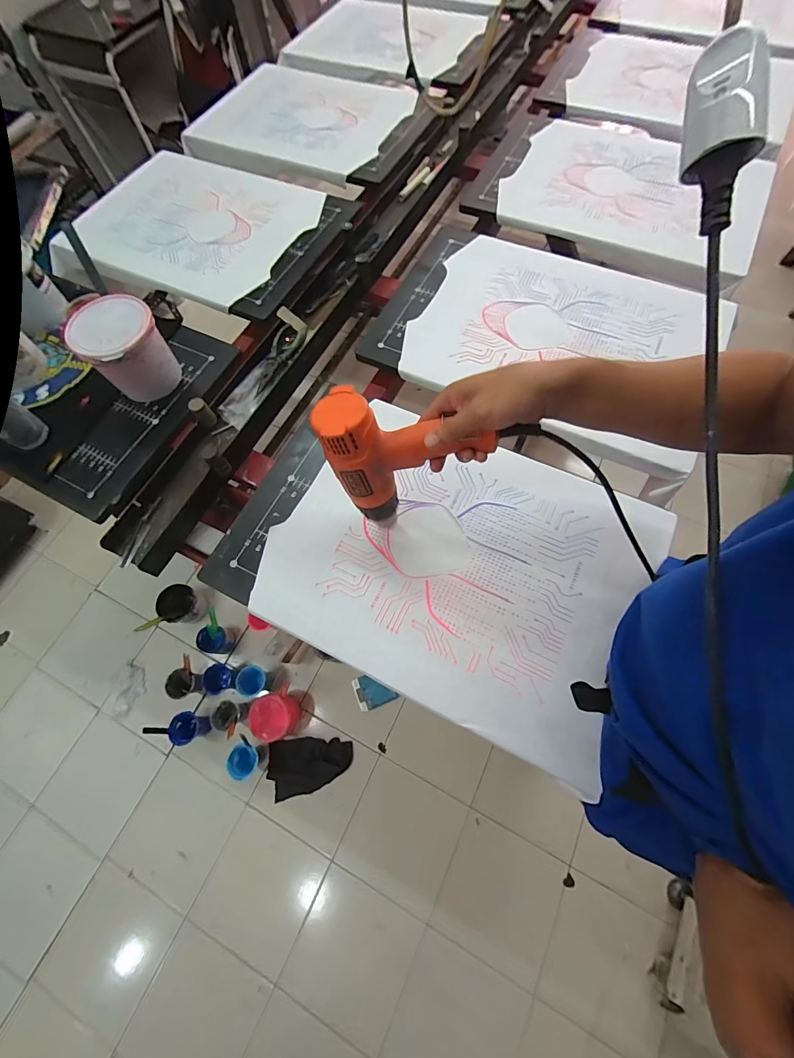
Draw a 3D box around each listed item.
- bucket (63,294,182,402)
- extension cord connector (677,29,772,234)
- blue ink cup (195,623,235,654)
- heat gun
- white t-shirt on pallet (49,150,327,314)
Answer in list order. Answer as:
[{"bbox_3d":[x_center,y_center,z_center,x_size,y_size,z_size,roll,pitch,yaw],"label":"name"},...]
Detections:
[{"bbox_3d":[-0.430,-0.284,0.634,0.115,0.138,0.111,-1,66,3],"label":"bucket"},{"bbox_3d":[0.201,-0.240,0.237,0.038,0.093,0.034,-17,23,-5],"label":"extension cord connector"},{"bbox_3d":[-0.619,0.376,1.308,0.095,0.077,0.090,9,69,6],"label":"blue ink cup"},{"bbox_3d":[0.006,-0.065,0.439,0.175,0.168,0.071,14,68,9],"label":"heat gun"},{"bbox_3d":[-0.477,-0.709,0.874,0.551,0.031,0.454,25,70,13],"label":"white t-shirt on pallet"}]

